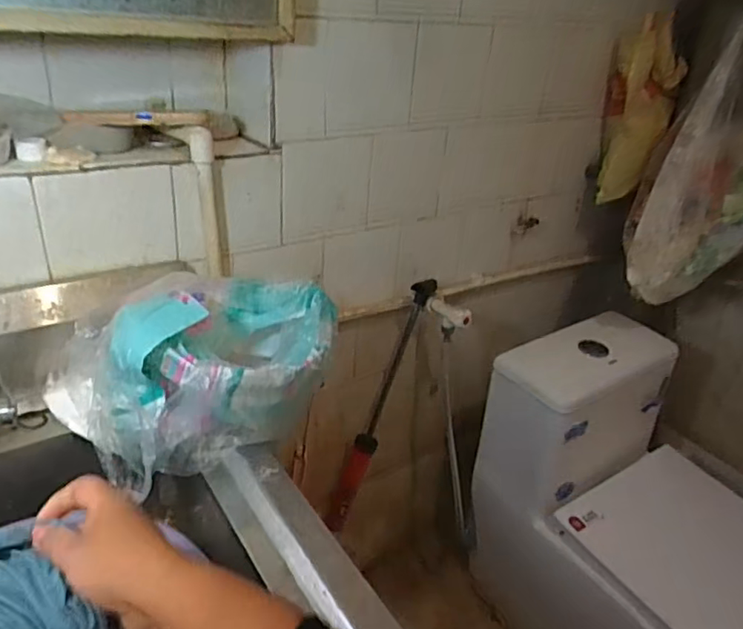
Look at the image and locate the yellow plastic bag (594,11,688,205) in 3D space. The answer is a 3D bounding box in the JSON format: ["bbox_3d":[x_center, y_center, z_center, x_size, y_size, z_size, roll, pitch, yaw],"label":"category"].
[{"bbox_3d":[0.519,-0.395,1.118,0.124,0.328,0.107,17,31,18],"label":"yellow plastic bag"}]

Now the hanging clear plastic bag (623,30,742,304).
[{"bbox_3d":[0.608,-0.251,1.004,0.219,0.423,0.142,9,30,5],"label":"hanging clear plastic bag"}]

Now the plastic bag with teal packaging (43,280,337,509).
[{"bbox_3d":[-0.193,0.065,0.643,0.302,0.175,0.162,-11,33,-26],"label":"plastic bag with teal packaging"}]

